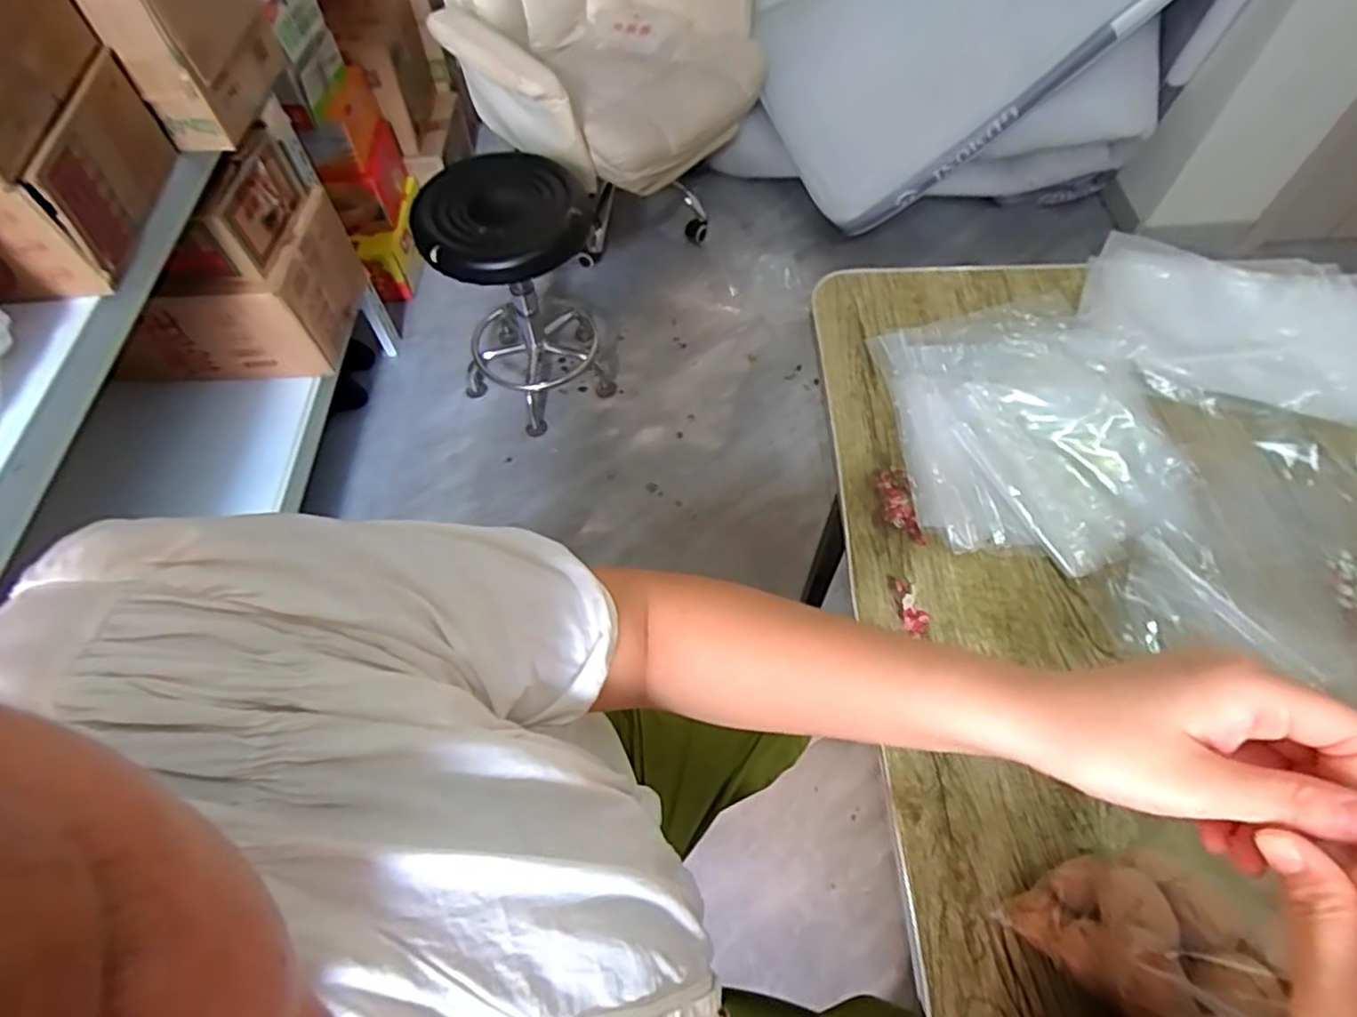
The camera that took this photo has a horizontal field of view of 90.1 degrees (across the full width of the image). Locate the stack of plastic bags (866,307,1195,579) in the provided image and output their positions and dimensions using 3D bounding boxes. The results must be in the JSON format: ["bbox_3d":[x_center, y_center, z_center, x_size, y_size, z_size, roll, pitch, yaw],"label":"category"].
[{"bbox_3d":[0.310,-0.080,0.596,0.229,0.034,0.267,-4,60,-2],"label":"stack of plastic bags"}]

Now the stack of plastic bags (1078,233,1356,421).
[{"bbox_3d":[0.537,-0.171,0.639,0.279,0.021,0.184,19,61,11],"label":"stack of plastic bags"}]

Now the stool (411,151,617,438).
[{"bbox_3d":[-0.351,-0.469,1.498,0.334,0.497,0.392,-24,62,-13],"label":"stool"}]

